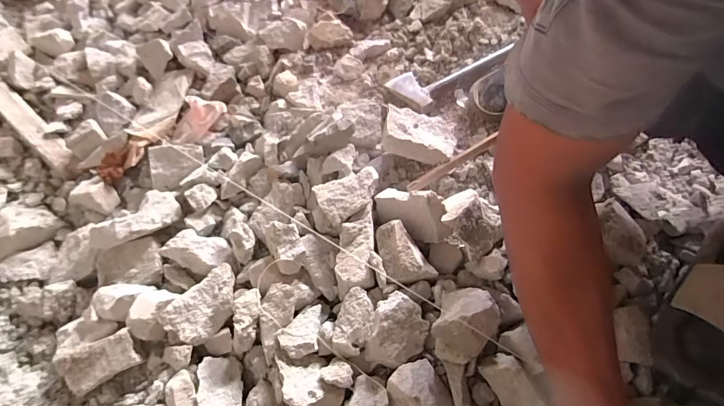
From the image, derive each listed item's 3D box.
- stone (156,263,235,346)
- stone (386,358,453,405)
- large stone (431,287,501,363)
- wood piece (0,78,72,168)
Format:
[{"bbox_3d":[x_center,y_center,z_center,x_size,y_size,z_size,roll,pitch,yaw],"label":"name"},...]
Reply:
[{"bbox_3d":[-0.186,0.121,0.473,0.054,0.038,0.091,38,69,17],"label":"stone"},{"bbox_3d":[0.063,0.204,0.411,0.066,0.043,0.072,0,63,0],"label":"stone"},{"bbox_3d":[0.116,0.132,0.440,0.063,0.057,0.088,24,63,14],"label":"large stone"},{"bbox_3d":[-0.553,-0.136,0.648,0.248,0.012,0.041,37,48,14],"label":"wood piece"}]

